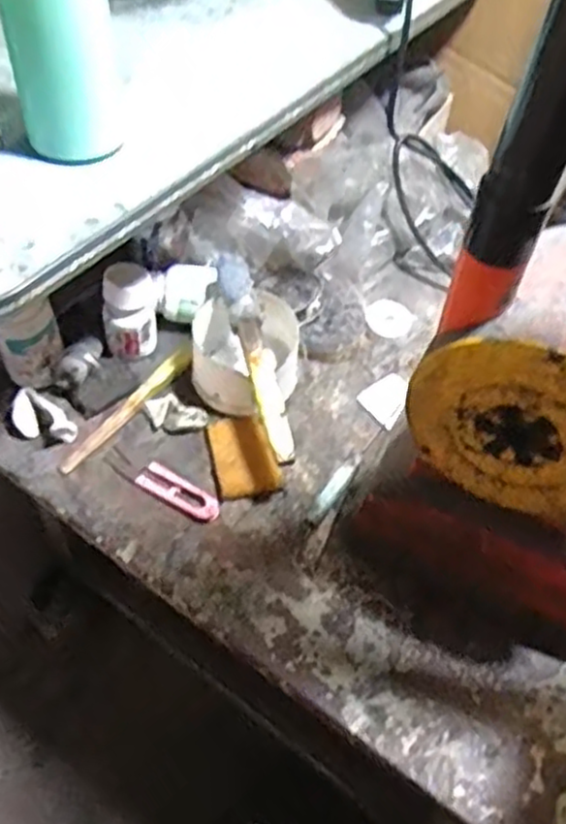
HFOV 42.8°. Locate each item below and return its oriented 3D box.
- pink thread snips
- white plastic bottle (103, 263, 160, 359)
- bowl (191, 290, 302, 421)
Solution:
[{"bbox_3d":[-0.092,0.053,0.558,0.099,0.007,0.029,31,58,19],"label":"pink thread snips"},{"bbox_3d":[-0.129,-0.083,0.612,0.040,0.078,0.043,1,54,-2],"label":"white plastic bottle"},{"bbox_3d":[-0.031,-0.048,0.606,0.088,0.069,0.091,1,54,-2],"label":"bowl"}]

